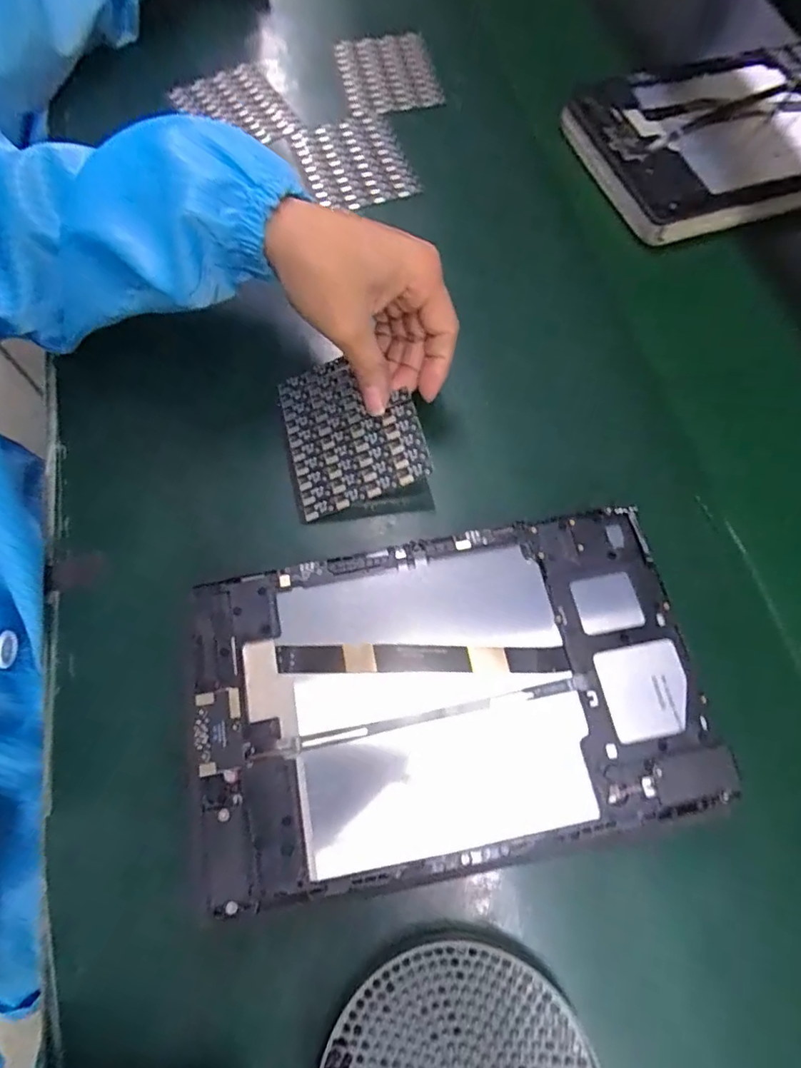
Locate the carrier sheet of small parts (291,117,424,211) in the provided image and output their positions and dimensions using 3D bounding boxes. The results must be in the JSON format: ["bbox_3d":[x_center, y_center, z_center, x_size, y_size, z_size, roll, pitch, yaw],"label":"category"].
[{"bbox_3d":[-0.037,-0.302,0.450,0.080,0.004,0.101,-17,70,-9],"label":"carrier sheet of small parts"}]

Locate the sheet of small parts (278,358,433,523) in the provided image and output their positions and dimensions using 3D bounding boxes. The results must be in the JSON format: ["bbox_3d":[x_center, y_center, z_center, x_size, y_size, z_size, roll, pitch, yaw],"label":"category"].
[{"bbox_3d":[-0.031,-0.064,0.339,0.081,0.004,0.096,-20,69,13],"label":"sheet of small parts"}]

